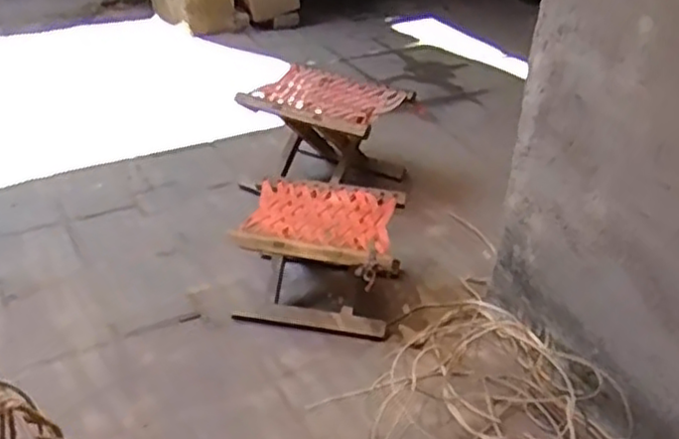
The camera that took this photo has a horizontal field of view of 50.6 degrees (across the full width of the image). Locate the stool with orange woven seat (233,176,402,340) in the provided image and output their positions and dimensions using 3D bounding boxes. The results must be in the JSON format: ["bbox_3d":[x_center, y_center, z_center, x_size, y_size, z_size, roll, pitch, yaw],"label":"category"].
[{"bbox_3d":[-0.037,0.075,1.307,0.270,0.182,0.208,8,32,8],"label":"stool with orange woven seat"}]

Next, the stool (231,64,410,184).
[{"bbox_3d":[-0.022,-0.185,1.666,0.292,0.248,0.303,20,37,25],"label":"stool"}]

